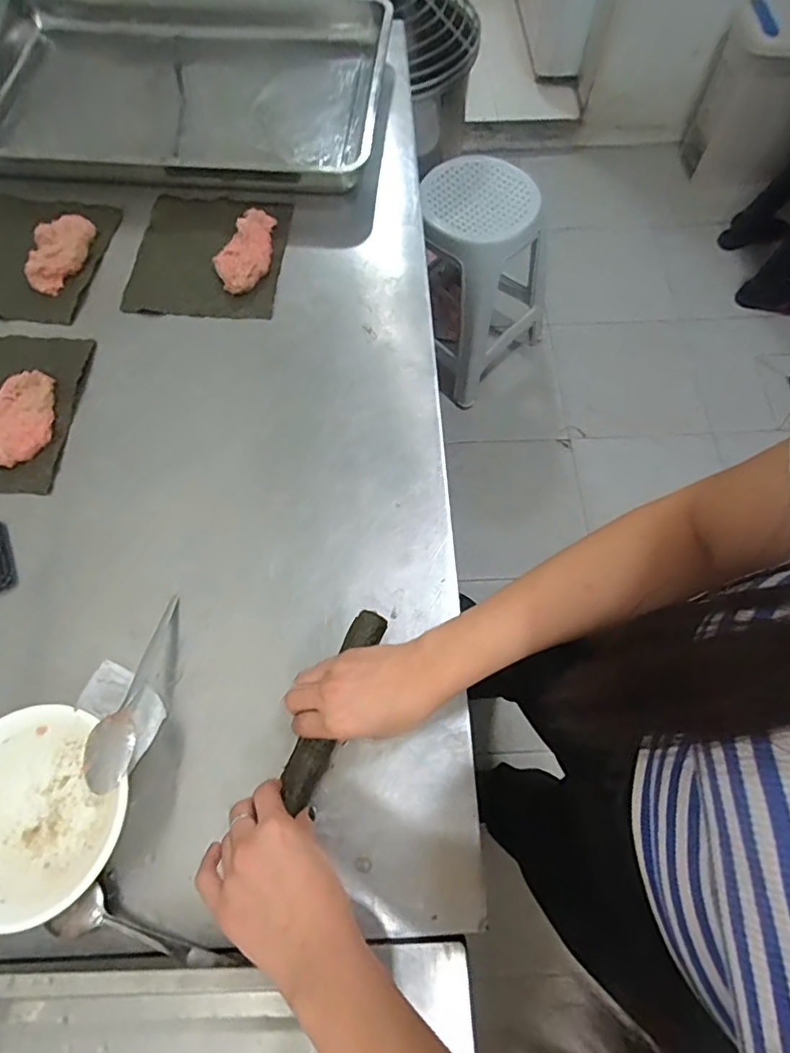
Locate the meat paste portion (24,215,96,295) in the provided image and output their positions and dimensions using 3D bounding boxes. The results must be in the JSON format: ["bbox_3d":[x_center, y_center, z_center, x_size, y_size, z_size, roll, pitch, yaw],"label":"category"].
[{"bbox_3d":[-0.405,-0.330,0.649,0.055,0.032,0.104,6,68,3],"label":"meat paste portion"}]

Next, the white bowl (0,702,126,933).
[{"bbox_3d":[-0.277,0.217,0.418,0.132,0.047,0.144,0,68,0],"label":"white bowl"}]

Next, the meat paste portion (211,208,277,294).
[{"bbox_3d":[-0.178,-0.333,0.647,0.059,0.027,0.117,3,68,2],"label":"meat paste portion"}]

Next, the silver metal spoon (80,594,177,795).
[{"bbox_3d":[-0.217,0.136,0.458,0.034,0.036,0.164,1,38,1],"label":"silver metal spoon"}]

